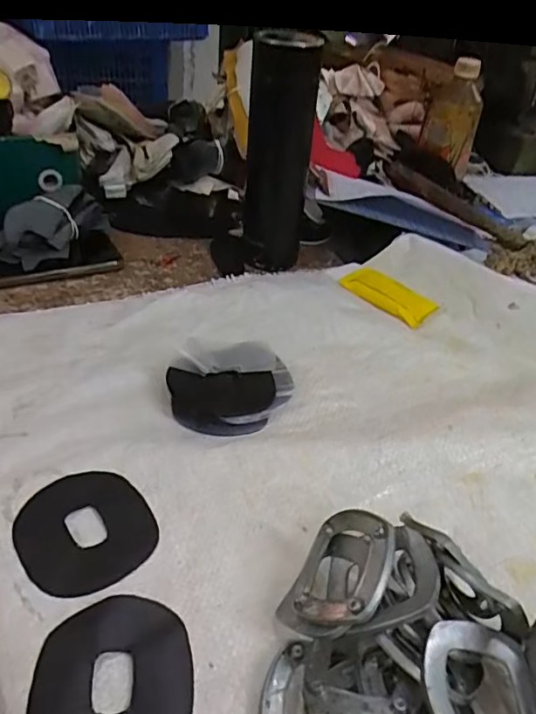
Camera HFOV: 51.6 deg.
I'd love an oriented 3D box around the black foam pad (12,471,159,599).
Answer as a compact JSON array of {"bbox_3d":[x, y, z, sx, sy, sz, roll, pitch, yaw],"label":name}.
[{"bbox_3d":[-0.110,0.104,0.337,0.075,0.004,0.079,-23,47,-33],"label":"black foam pad"}]

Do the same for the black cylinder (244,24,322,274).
[{"bbox_3d":[0.010,-0.205,0.574,0.067,0.217,0.076,6,38,-2],"label":"black cylinder"}]

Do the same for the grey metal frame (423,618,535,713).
[{"bbox_3d":[0.100,0.152,0.255,0.056,0.015,0.059,2,39,-7],"label":"grey metal frame"}]

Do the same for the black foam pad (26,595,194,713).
[{"bbox_3d":[-0.076,0.159,0.273,0.074,0.005,0.081,-2,39,-11],"label":"black foam pad"}]

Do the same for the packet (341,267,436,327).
[{"bbox_3d":[0.124,-0.067,0.584,0.047,0.009,0.099,-28,50,-36],"label":"packet"}]

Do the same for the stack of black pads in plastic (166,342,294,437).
[{"bbox_3d":[-0.027,0.026,0.433,0.094,0.017,0.075,-11,57,-12],"label":"stack of black pads in plastic"}]

